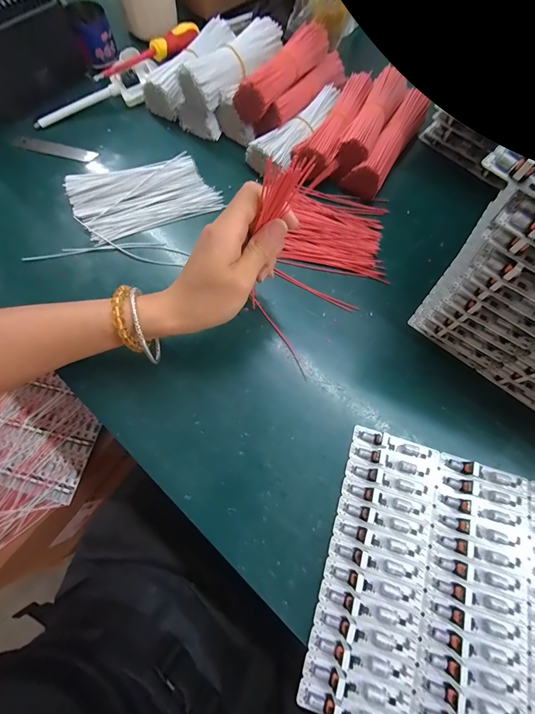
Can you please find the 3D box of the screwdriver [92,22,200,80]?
[{"bbox_3d":[-0.149,-0.386,0.391,0.019,0.021,0.158,42,76,12],"label":"screwdriver"}]

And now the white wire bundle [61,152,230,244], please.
[{"bbox_3d":[-0.141,-0.188,0.348,0.154,0.018,0.093,-22,71,-9],"label":"white wire bundle"}]

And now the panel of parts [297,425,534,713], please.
[{"bbox_3d":[0.196,0.189,0.219,0.299,0.013,0.191,17,70,5],"label":"panel of parts"}]

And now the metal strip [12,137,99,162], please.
[{"bbox_3d":[-0.257,-0.251,0.370,0.094,0.006,0.020,8,64,-6],"label":"metal strip"}]

